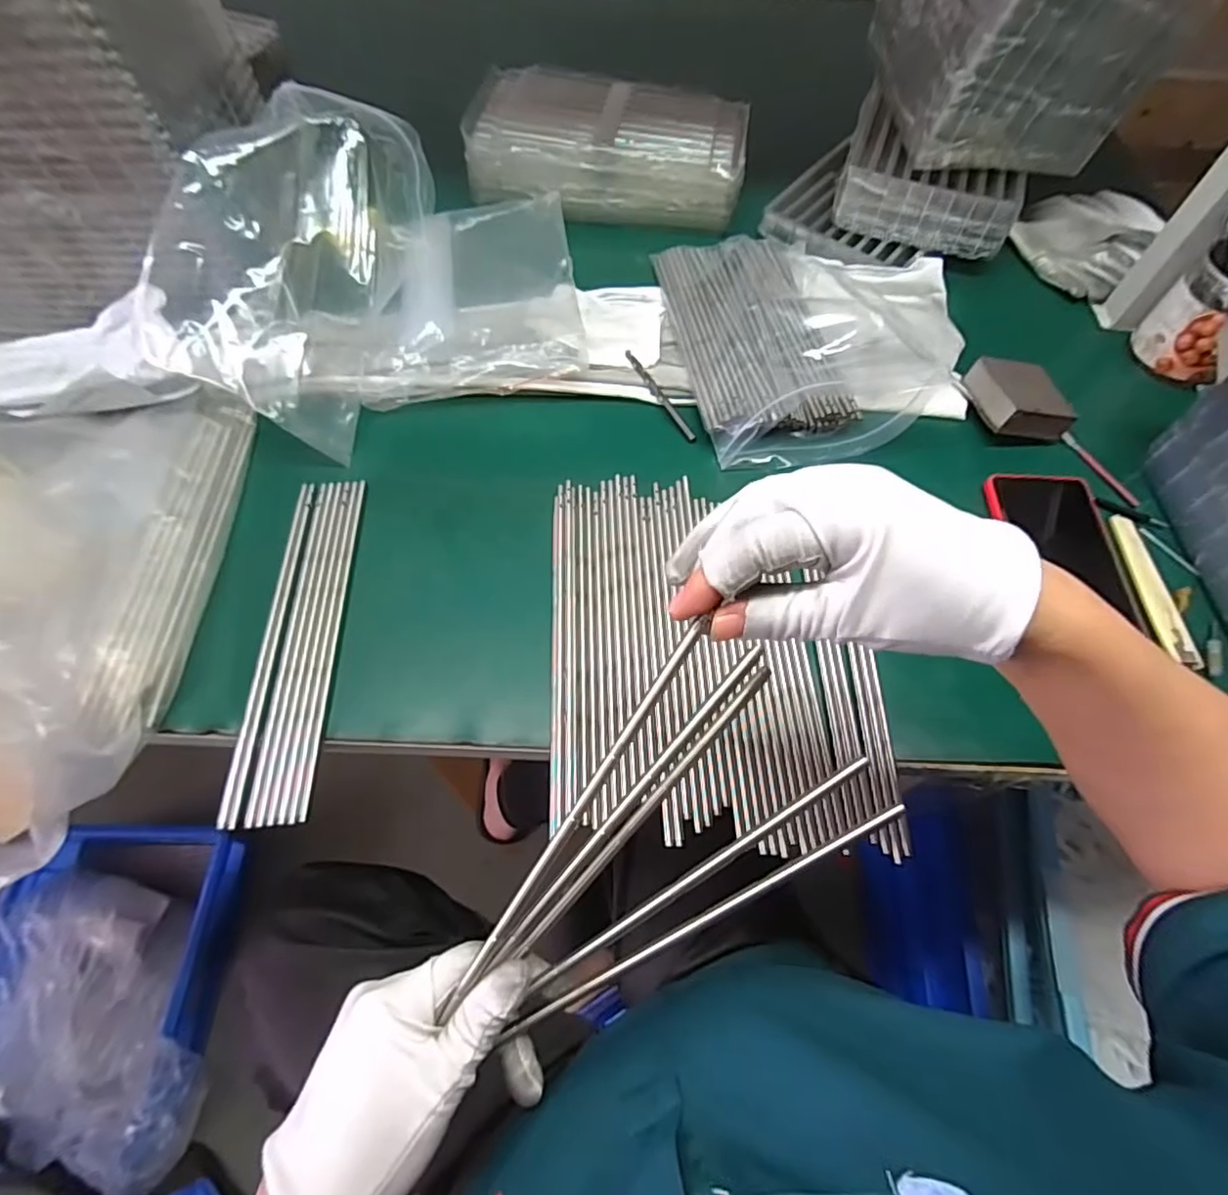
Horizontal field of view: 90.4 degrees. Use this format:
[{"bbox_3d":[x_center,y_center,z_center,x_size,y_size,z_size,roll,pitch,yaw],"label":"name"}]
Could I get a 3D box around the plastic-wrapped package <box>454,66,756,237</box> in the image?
[{"bbox_3d":[-0.004,-0.487,0.651,0.281,0.057,0.155,7,62,2],"label":"plastic-wrapped package"}]

